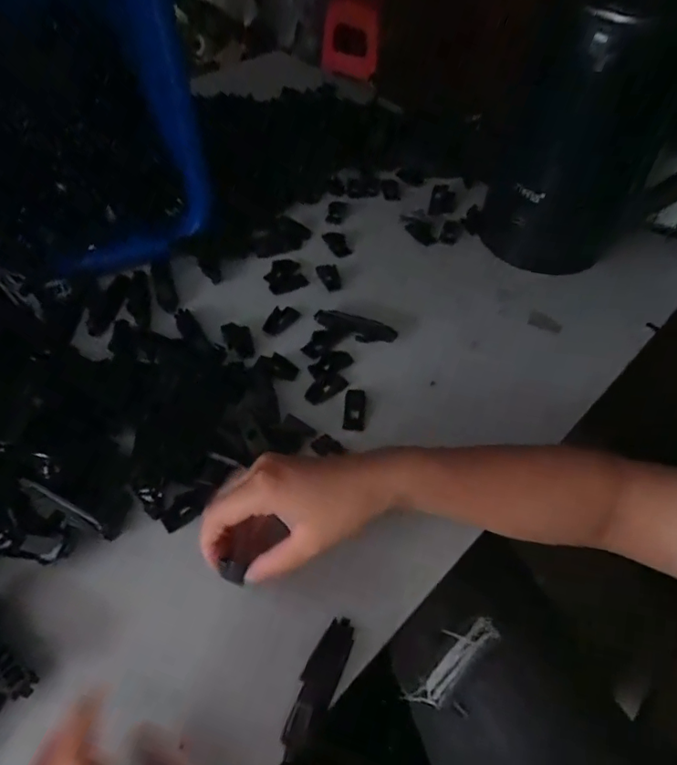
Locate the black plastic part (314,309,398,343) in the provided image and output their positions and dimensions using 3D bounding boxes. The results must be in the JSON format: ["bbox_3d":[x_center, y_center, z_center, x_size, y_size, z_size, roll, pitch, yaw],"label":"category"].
[{"bbox_3d":[0.016,-0.054,0.504,0.080,0.010,0.024,14,53,9],"label":"black plastic part"}]

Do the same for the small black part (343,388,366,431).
[{"bbox_3d":[0.014,0.024,0.456,0.018,0.009,0.042,4,52,2],"label":"small black part"}]

